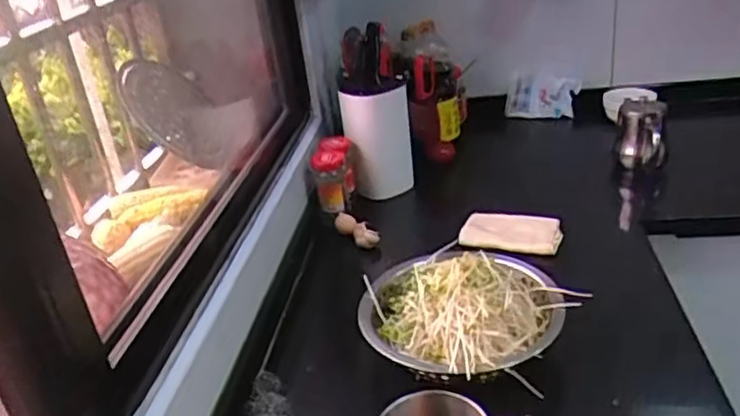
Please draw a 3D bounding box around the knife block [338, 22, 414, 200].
[{"bbox_3d":[0.014,-0.197,1.370,0.145,0.346,0.184,-8,27,-1],"label":"knife block"}]

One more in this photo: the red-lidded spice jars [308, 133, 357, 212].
[{"bbox_3d":[-0.072,-0.070,1.333,0.071,0.130,0.106,2,29,17],"label":"red-lidded spice jars"}]

